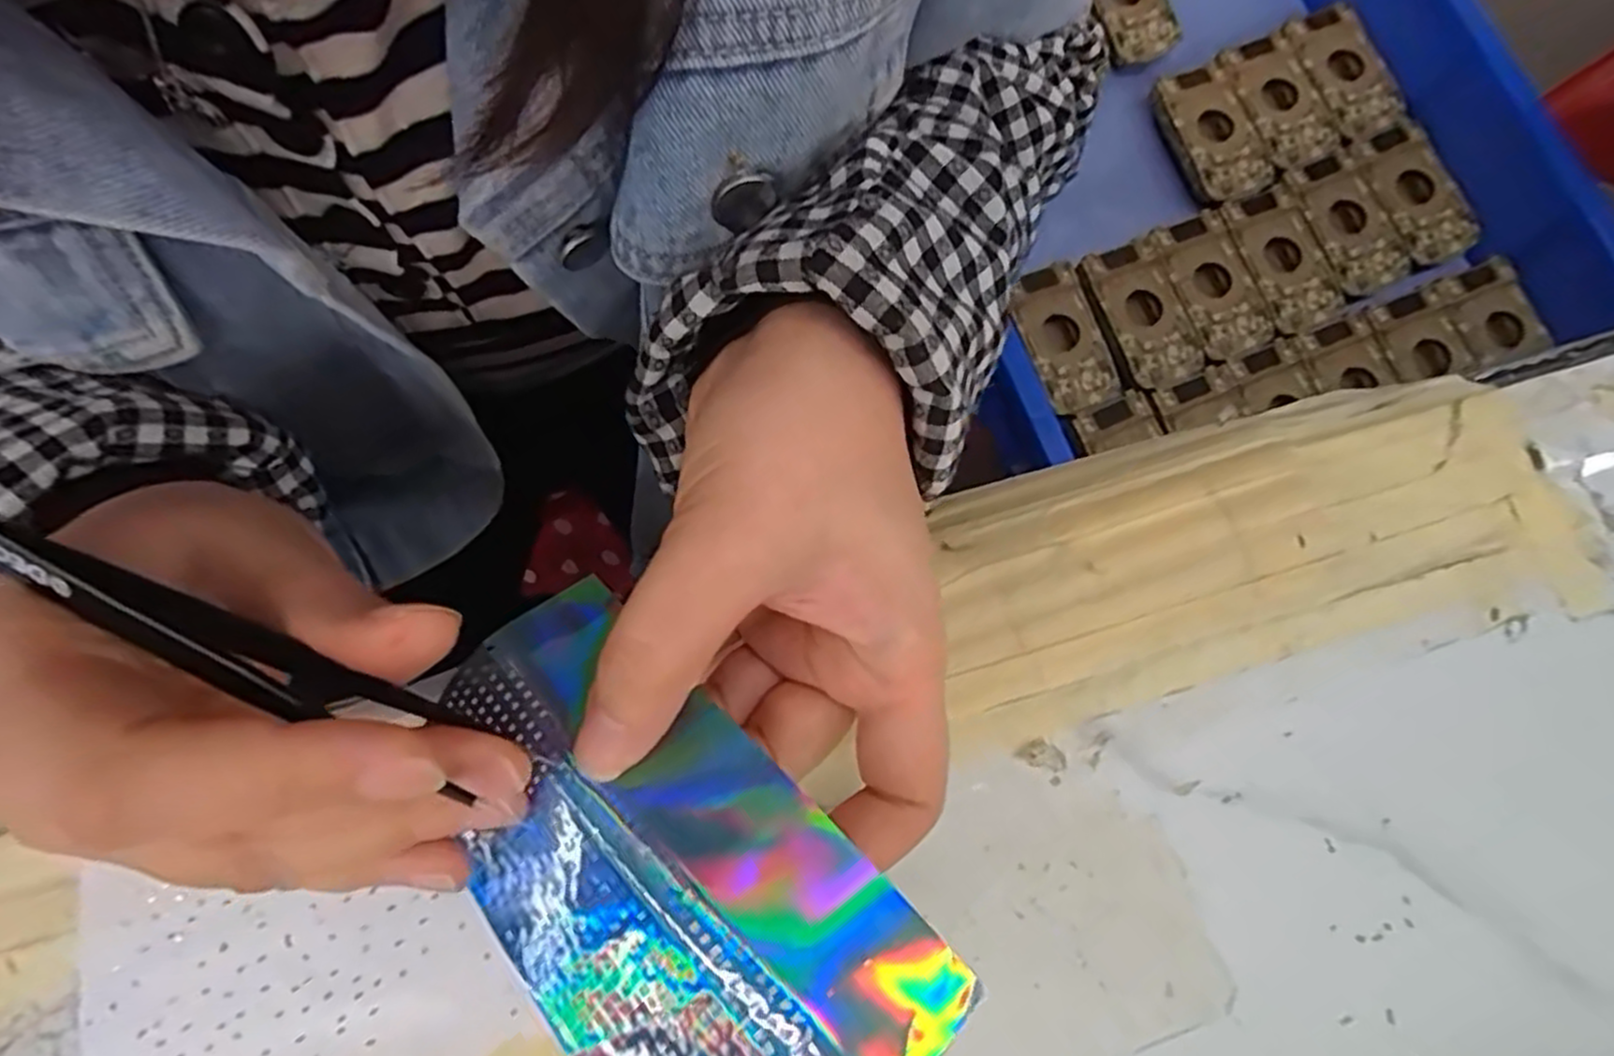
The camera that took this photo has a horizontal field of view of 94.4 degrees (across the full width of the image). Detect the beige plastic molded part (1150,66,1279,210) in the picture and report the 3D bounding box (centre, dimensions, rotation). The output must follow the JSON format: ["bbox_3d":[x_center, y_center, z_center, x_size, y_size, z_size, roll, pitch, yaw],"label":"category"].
[{"bbox_3d":[0.275,-0.264,0.508,0.049,0.024,0.098,-23,80,-5],"label":"beige plastic molded part"}]

